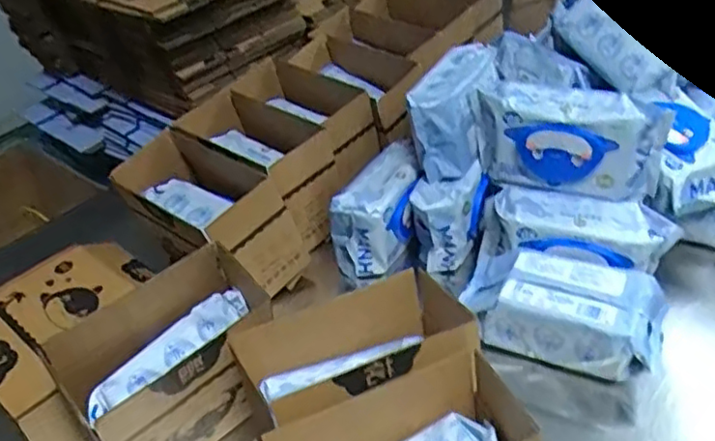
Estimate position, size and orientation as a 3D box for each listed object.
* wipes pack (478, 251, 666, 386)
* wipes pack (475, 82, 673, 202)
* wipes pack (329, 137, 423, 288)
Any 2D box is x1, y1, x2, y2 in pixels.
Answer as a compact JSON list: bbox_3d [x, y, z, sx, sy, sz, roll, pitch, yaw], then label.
[{"bbox_3d":[0.242,0.104,0.721,0.175,0.079,0.111,15,43,25],"label":"wipes pack"},{"bbox_3d":[0.250,-0.095,0.785,0.208,0.108,0.077,8,41,19],"label":"wipes pack"},{"bbox_3d":[0.037,-0.012,0.877,0.078,0.110,0.171,18,45,28],"label":"wipes pack"}]

